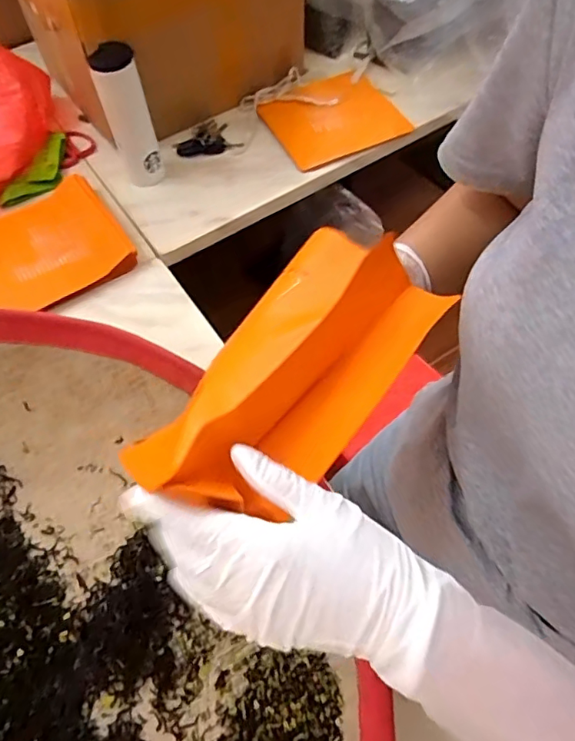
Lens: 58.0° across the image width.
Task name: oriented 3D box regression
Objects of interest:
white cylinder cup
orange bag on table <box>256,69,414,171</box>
[{"bbox_3d":[-0.258,-0.410,0.854,0.069,0.217,0.063,-1,59,1],"label":"white cylinder cup"},{"bbox_3d":[0.084,-0.499,1.015,0.248,0.011,0.233,-25,62,-13],"label":"orange bag on table"}]

